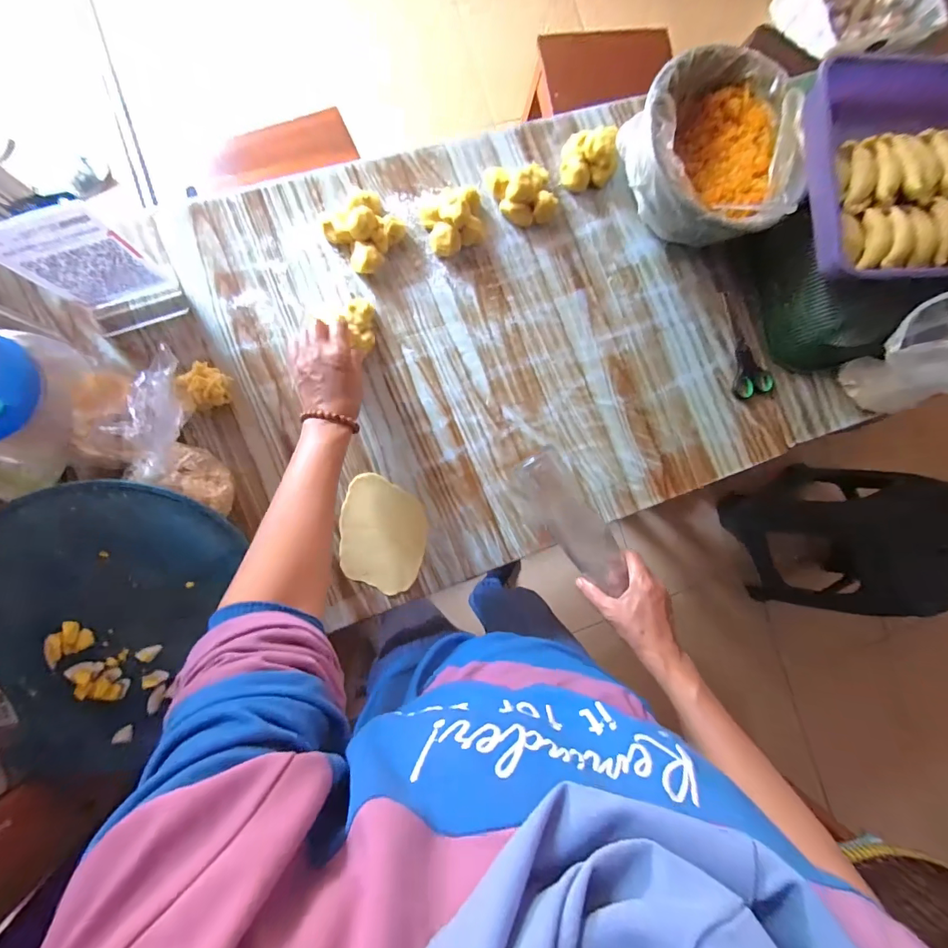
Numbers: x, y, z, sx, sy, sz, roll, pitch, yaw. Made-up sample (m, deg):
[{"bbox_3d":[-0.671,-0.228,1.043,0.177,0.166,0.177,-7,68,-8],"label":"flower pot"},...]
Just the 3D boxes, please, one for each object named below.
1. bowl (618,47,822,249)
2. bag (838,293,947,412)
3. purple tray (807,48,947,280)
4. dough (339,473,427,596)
[{"bbox_3d":[0.322,-0.433,0.602,0.233,0.120,0.233,0,89,-8],"label":"bowl"},{"bbox_3d":[0.599,-0.158,0.597,0.134,0.179,0.134,-13,90,-8],"label":"bag"},{"bbox_3d":[0.600,-0.401,0.559,0.365,0.061,0.285,-7,90,-8],"label":"purple tray"},{"bbox_3d":[-0.120,0.080,0.571,0.111,0.008,0.142,11,87,-8],"label":"dough"}]

